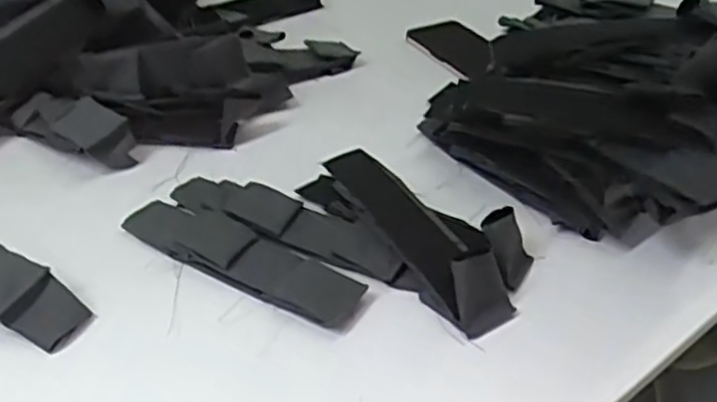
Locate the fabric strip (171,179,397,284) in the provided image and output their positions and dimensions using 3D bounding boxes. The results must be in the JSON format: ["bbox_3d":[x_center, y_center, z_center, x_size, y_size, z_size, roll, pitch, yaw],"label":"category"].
[{"bbox_3d":[-0.057,0.014,0.557,0.199,0.012,0.050,21,45,24],"label":"fabric strip"}]

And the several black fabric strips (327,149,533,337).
[{"bbox_3d":[0.056,0.015,0.547,0.093,0.053,0.200,-20,43,-27],"label":"several black fabric strips"}]

